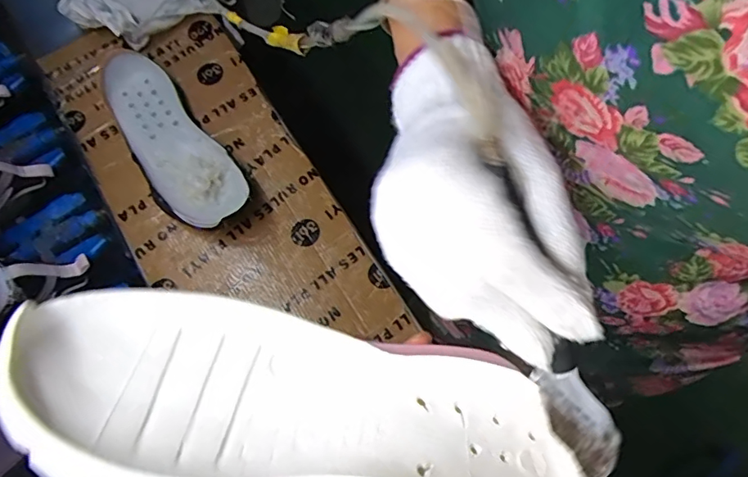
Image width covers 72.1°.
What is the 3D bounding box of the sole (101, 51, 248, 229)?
[{"bbox_3d":[-0.242,-0.116,0.607,0.089,0.050,0.264,-37,77,-8],"label":"sole"}]

